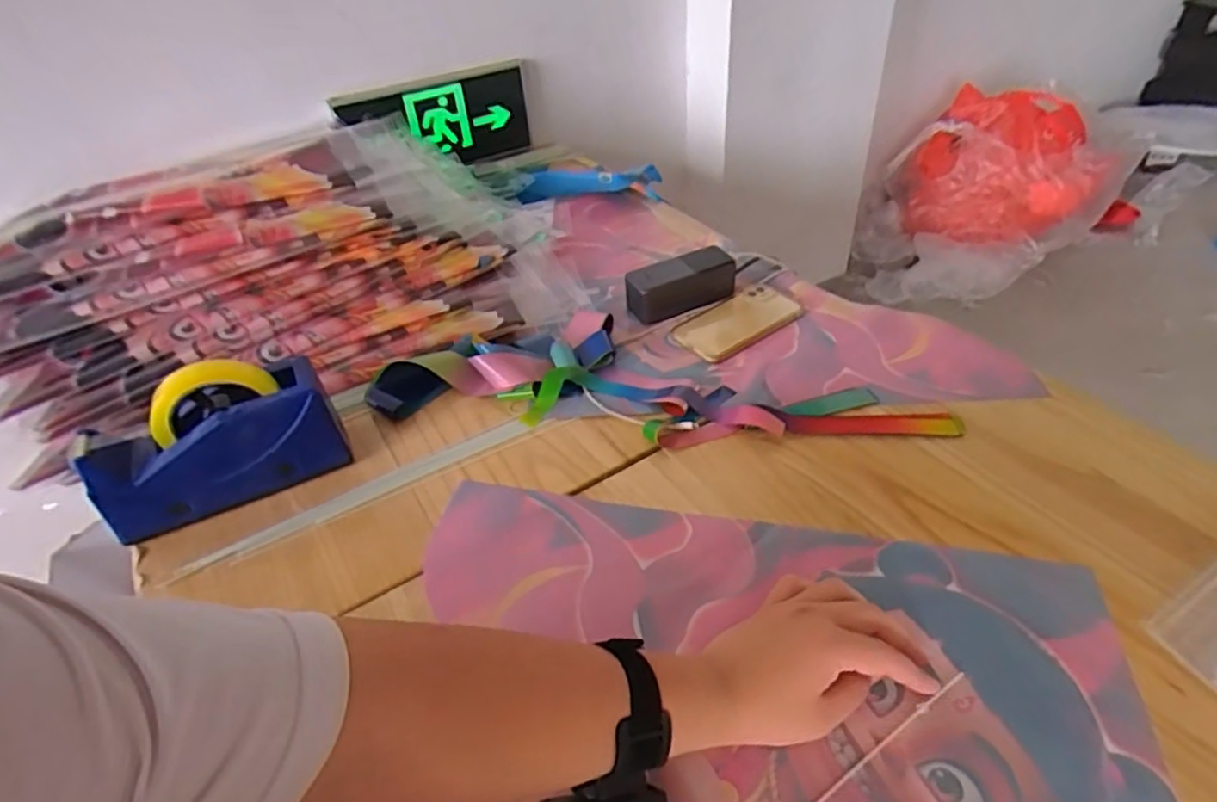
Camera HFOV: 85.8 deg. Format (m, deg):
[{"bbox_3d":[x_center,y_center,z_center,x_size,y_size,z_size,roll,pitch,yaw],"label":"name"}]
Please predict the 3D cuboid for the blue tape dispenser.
[{"bbox_3d":[-0.359,0.035,0.597,0.205,0.129,0.064,-22,43,-19],"label":"blue tape dispenser"}]

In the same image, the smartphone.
[{"bbox_3d":[0.154,-0.097,0.783,0.153,0.014,0.089,-27,45,-24],"label":"smartphone"}]

